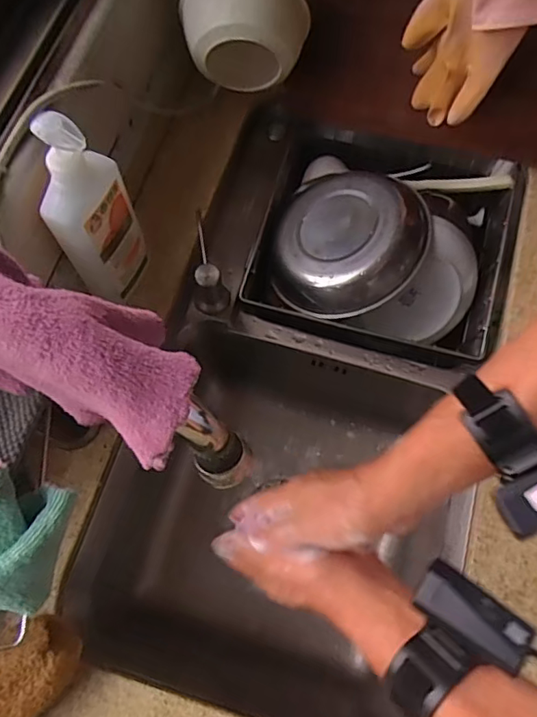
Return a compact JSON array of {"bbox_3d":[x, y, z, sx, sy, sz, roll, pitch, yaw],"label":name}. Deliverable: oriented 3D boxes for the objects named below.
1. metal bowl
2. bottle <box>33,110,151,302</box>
[{"bbox_3d":[0.096,-0.141,0.684,0.193,0.069,0.193,0,70,26],"label":"metal bowl"},{"bbox_3d":[-0.167,-0.137,0.525,0.041,0.229,0.074,18,71,7],"label":"bottle"}]

